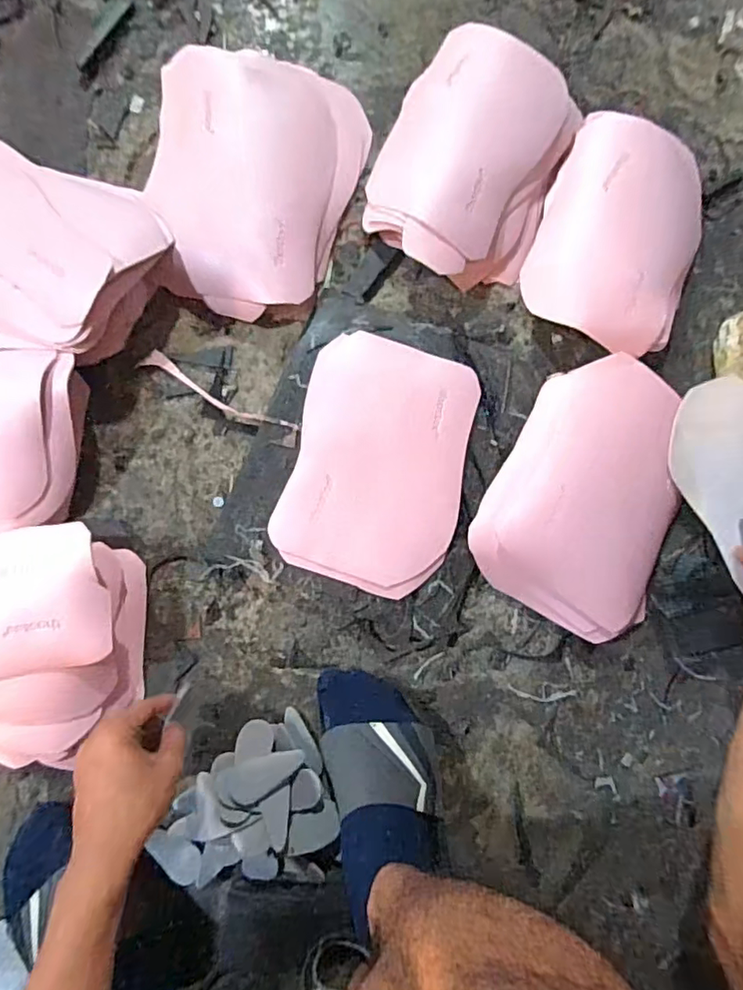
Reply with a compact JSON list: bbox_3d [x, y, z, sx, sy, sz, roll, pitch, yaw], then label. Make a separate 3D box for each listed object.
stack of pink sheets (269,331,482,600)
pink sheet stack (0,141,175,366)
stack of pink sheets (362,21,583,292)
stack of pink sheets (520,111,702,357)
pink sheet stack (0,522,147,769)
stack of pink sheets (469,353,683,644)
[{"bbox_3d":[0.010,-0.037,0.571,0.182,0.014,0.263,15,83,-2],"label":"stack of pink sheets"},{"bbox_3d":[-0.363,-0.245,0.549,0.256,0.081,0.215,22,82,-1],"label":"pink sheet stack"},{"bbox_3d":[0.115,-0.384,0.612,0.200,0.060,0.288,22,82,-1],"label":"stack of pink sheets"},{"bbox_3d":[0.290,-0.303,0.620,0.186,0.062,0.268,25,82,-1],"label":"stack of pink sheets"},{"bbox_3d":[-0.397,0.151,0.500,0.335,0.071,0.222,-2,83,-4],"label":"pink sheet stack"},{"bbox_3d":[0.243,-0.002,0.580,0.201,0.043,0.282,29,82,0],"label":"stack of pink sheets"}]

